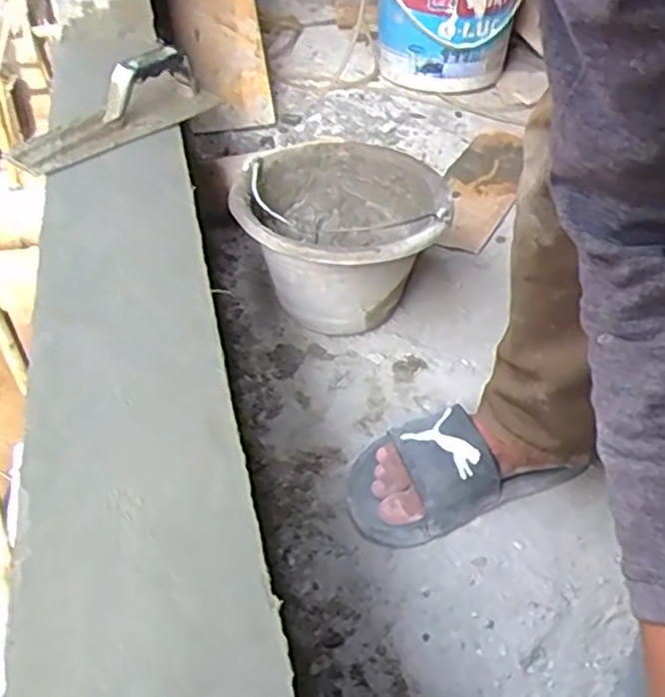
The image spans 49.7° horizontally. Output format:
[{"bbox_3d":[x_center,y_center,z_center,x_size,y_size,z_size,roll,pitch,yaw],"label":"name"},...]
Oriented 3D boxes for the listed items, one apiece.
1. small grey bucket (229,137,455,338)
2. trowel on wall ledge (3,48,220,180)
[{"bbox_3d":[0.008,-0.124,0.887,0.239,0.176,0.241,2,43,-2],"label":"small grey bucket"},{"bbox_3d":[-0.226,-0.254,0.755,0.048,0.067,0.249,29,49,24],"label":"trowel on wall ledge"}]

